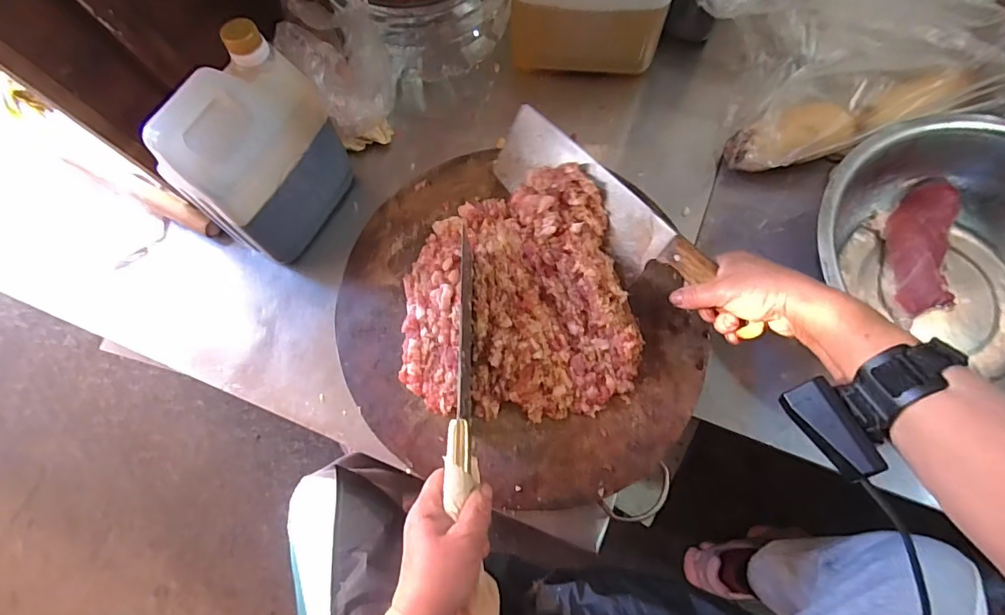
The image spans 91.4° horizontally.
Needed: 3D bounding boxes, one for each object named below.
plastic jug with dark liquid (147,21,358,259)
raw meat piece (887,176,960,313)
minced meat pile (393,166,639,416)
[{"bbox_3d":[-0.260,-0.161,0.532,0.083,0.206,0.163,18,73,8],"label":"plastic jug with dark liquid"},{"bbox_3d":[0.496,-0.075,0.578,0.068,0.025,0.171,14,72,7],"label":"raw meat piece"},{"bbox_3d":[0.007,-0.013,0.489,0.223,0.061,0.241,-11,71,-1],"label":"minced meat pile"}]

